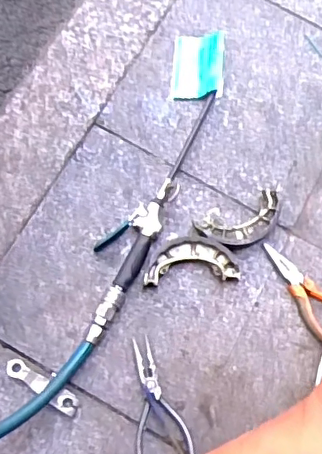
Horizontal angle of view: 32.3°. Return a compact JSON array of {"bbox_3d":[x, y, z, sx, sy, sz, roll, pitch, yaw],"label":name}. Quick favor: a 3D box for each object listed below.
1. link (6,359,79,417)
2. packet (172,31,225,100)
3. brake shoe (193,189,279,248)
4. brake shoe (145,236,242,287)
[{"bbox_3d":[-0.135,0.183,0.634,0.092,0.017,0.024,29,76,6],"label":"link"},{"bbox_3d":[0.053,-0.229,0.768,0.067,0.026,0.107,5,74,0],"label":"packet"},{"bbox_3d":[0.103,-0.006,0.711,0.116,0.026,0.063,-19,76,-7],"label":"brake shoe"},{"bbox_3d":[0.036,0.040,0.692,0.115,0.024,0.057,-4,75,-3],"label":"brake shoe"}]

